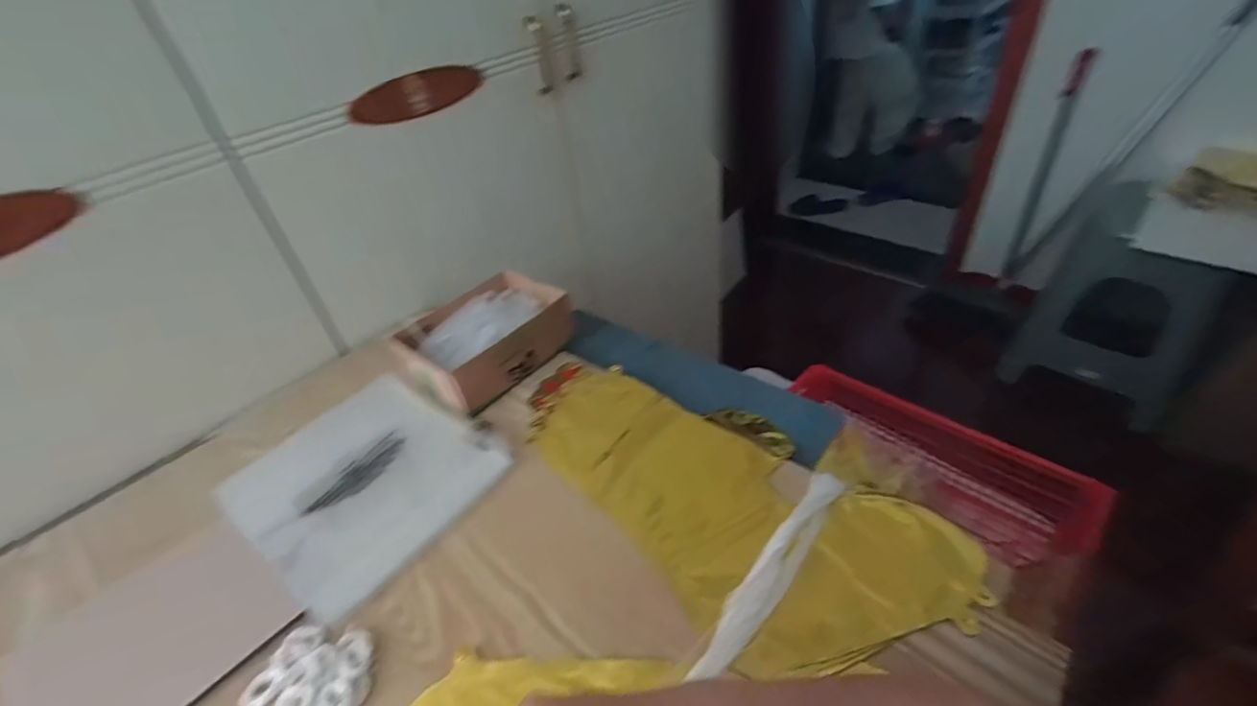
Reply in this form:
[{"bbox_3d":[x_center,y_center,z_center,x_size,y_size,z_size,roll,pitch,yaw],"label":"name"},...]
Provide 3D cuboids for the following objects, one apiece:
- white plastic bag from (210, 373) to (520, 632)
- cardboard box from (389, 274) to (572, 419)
[{"bbox_3d":[-0.260,0.121,0.539,0.215,0.023,0.207,23,48,32],"label":"white plastic bag"},{"bbox_3d":[-0.170,-0.025,0.659,0.130,0.063,0.195,21,47,30],"label":"cardboard box"}]

